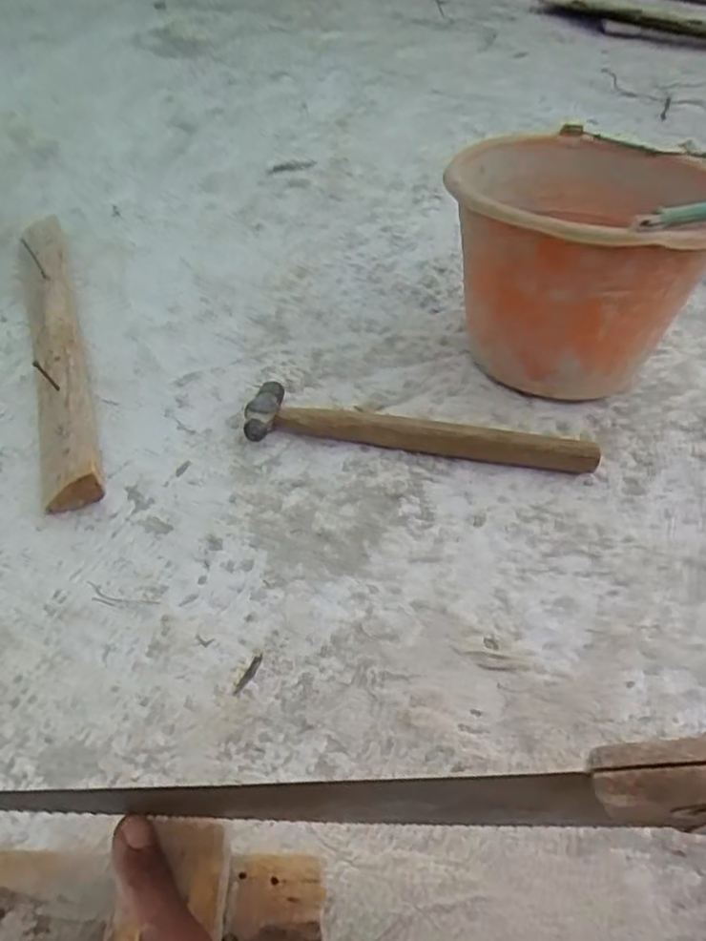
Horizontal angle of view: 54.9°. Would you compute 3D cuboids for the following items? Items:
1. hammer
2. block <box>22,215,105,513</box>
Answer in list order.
[{"bbox_3d":[0.066,-0.041,0.661,0.336,0.034,0.068,6,46,0],"label":"hammer"},{"bbox_3d":[-0.307,-0.136,0.698,0.056,0.043,0.442,-12,49,-17],"label":"block"}]

